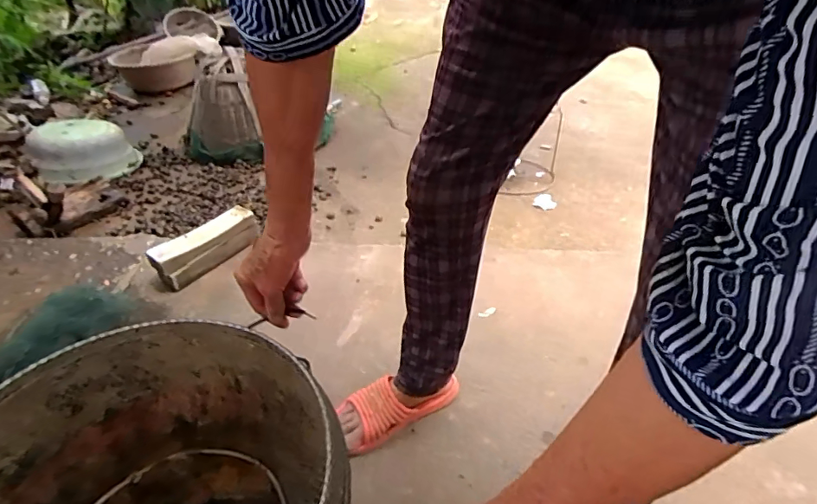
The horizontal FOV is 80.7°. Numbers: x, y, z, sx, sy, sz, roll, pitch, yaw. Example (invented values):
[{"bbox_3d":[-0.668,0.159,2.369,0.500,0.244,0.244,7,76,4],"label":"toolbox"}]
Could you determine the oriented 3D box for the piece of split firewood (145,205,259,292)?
[{"bbox_3d":[-0.445,-0.016,1.074,0.070,0.086,0.242,29,47,29],"label":"piece of split firewood"}]

